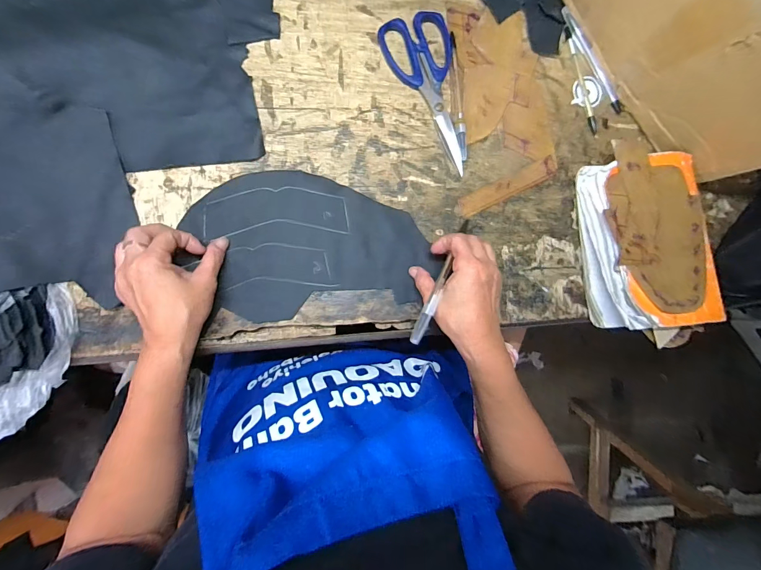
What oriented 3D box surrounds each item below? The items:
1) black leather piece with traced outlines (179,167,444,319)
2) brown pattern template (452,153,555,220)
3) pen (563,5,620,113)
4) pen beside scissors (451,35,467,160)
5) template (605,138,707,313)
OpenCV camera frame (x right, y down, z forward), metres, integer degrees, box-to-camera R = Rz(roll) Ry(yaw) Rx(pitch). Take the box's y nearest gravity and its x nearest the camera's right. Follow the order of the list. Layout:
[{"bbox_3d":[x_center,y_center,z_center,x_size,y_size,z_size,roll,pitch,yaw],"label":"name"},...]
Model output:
[{"bbox_3d":[-0.069,-0.047,0.376,0.250,0.010,0.152,-7,90,-10],"label":"black leather piece with traced outlines"},{"bbox_3d":[0.154,-0.118,0.416,0.141,0.004,0.025,-28,94,-9],"label":"brown pattern template"},{"bbox_3d":[0.267,-0.283,0.436,0.013,0.007,0.144,-35,95,-8],"label":"pen"},{"bbox_3d":[0.092,-0.221,0.404,0.013,0.008,0.147,-2,89,-10],"label":"pen beside scissors"},{"bbox_3d":[0.312,-0.069,0.389,0.101,0.009,0.190,1,82,2],"label":"template"}]

